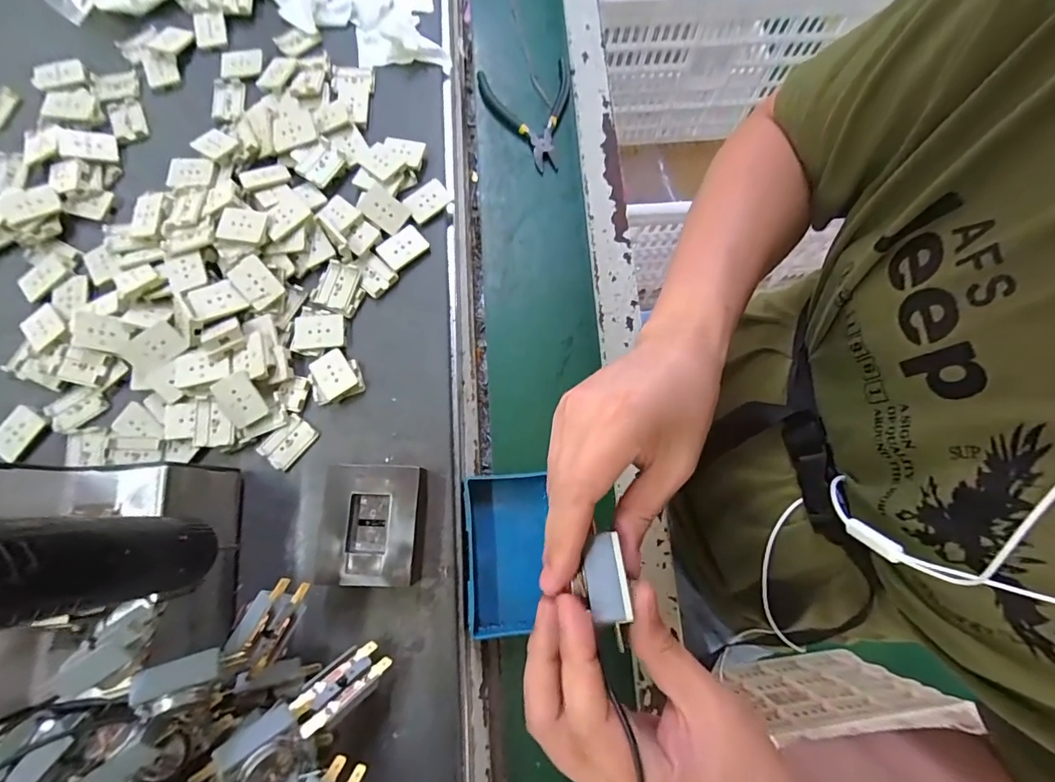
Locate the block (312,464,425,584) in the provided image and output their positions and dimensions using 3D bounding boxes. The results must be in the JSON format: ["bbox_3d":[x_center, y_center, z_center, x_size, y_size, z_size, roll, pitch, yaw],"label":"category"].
[{"bbox_3d":[-0.109,0.093,0.333,0.070,0.027,0.079,3,76,-1],"label":"block"}]

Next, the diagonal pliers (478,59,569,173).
[{"bbox_3d":[0.007,-0.276,0.466,0.092,0.008,0.115,-13,77,-5],"label":"diagonal pliers"}]

